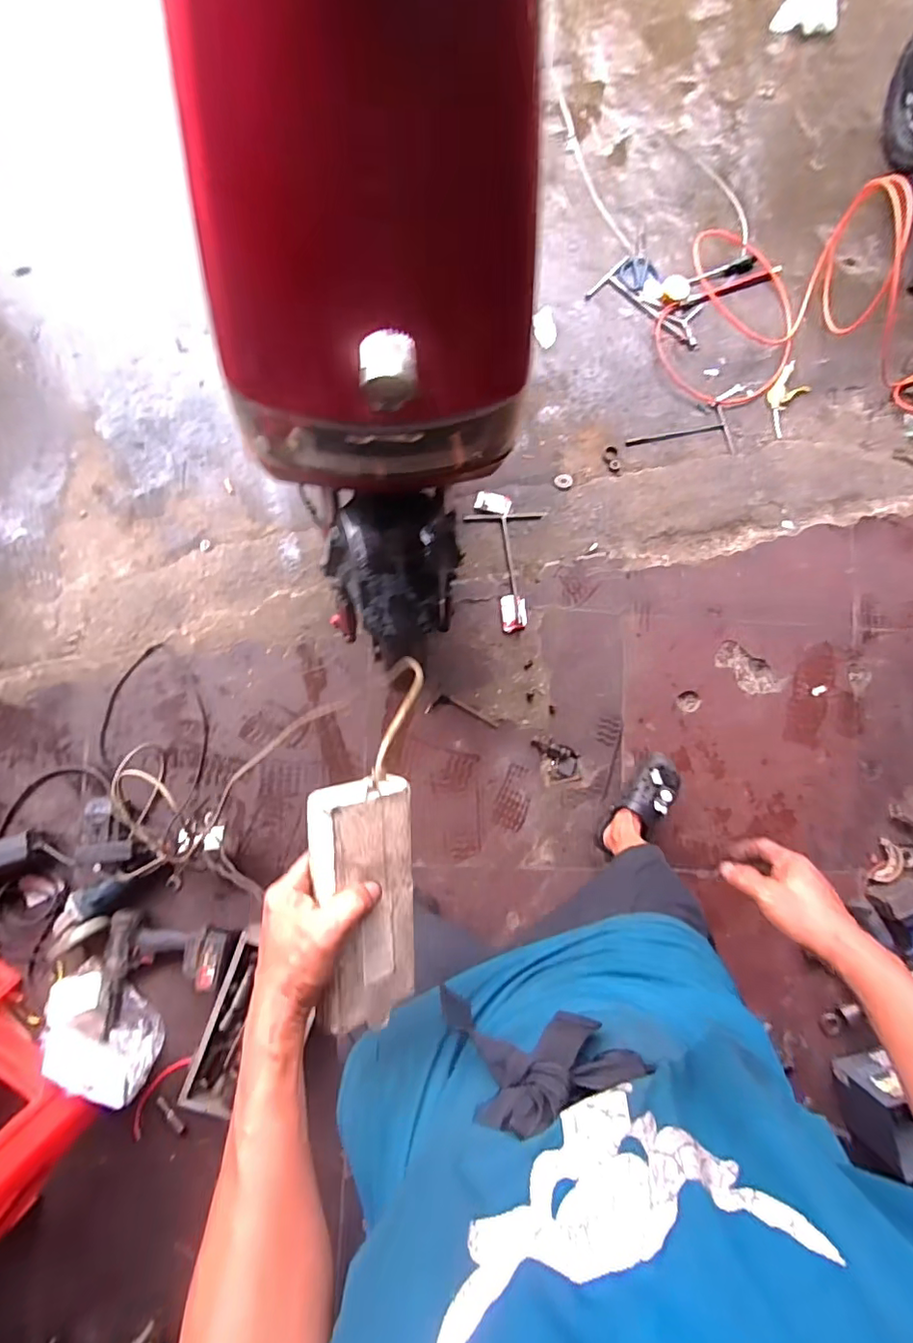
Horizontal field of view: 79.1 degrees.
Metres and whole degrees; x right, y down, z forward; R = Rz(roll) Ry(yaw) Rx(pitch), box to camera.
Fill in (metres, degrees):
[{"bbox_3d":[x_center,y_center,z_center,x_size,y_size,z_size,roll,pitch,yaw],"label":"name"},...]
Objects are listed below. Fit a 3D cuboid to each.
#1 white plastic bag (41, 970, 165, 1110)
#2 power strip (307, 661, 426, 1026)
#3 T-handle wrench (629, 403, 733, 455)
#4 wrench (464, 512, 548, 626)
[{"bbox_3d":[-0.705,0.723,1.102,0.109,0.157,0.265,-32,88,-7],"label":"white plastic bag"},{"bbox_3d":[-0.078,0.165,0.459,0.095,0.045,0.238,3,90,-38],"label":"power strip"},{"bbox_3d":[0.570,-0.604,1.425,0.265,0.017,0.135,-9,82,-3],"label":"T-handle wrench"},{"bbox_3d":[0.129,-0.247,1.315,0.194,0.020,0.272,-4,81,-2],"label":"wrench"}]

